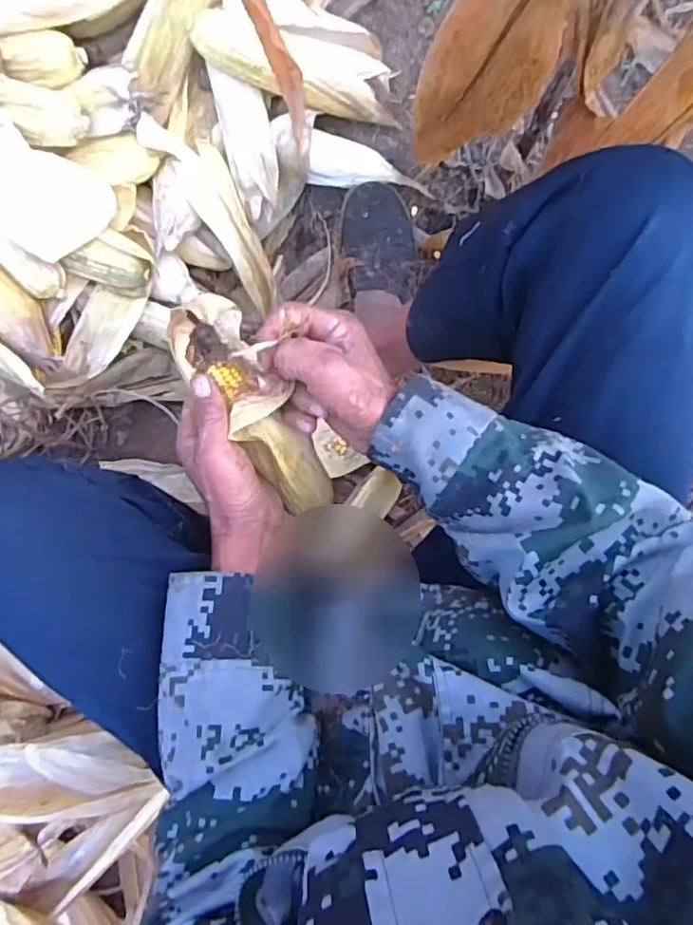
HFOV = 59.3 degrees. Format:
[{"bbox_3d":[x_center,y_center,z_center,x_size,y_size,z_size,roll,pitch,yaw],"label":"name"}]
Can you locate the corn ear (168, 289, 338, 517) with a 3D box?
[{"bbox_3d":[-0.067,-0.034,0.479,0.050,0.054,0.209,-29,129,0],"label":"corn ear"}]

